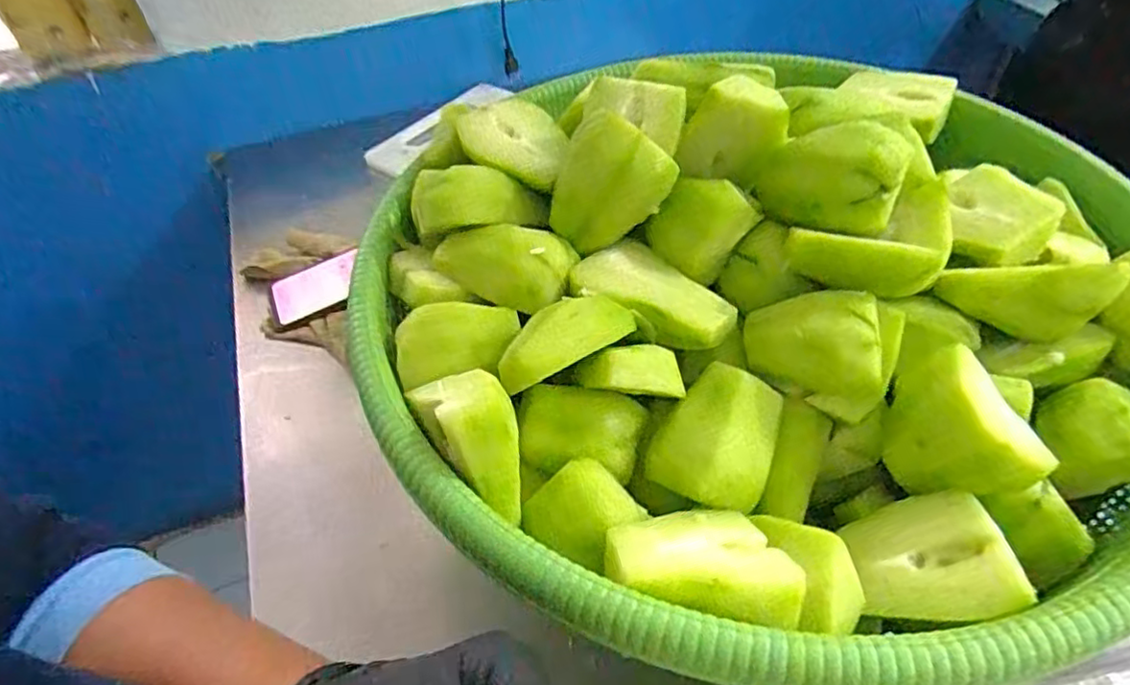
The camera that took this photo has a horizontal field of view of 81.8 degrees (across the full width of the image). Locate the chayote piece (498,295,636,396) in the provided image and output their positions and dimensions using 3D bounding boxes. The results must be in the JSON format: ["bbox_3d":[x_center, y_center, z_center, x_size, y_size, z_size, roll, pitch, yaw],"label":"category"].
[{"bbox_3d":[-0.001,-0.004,0.342,0.077,0.019,0.030,-27,51,-20],"label":"chayote piece"}]

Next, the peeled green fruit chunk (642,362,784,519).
[{"bbox_3d":[0.079,0.048,0.336,0.055,0.031,0.069,22,52,21],"label":"peeled green fruit chunk"}]

